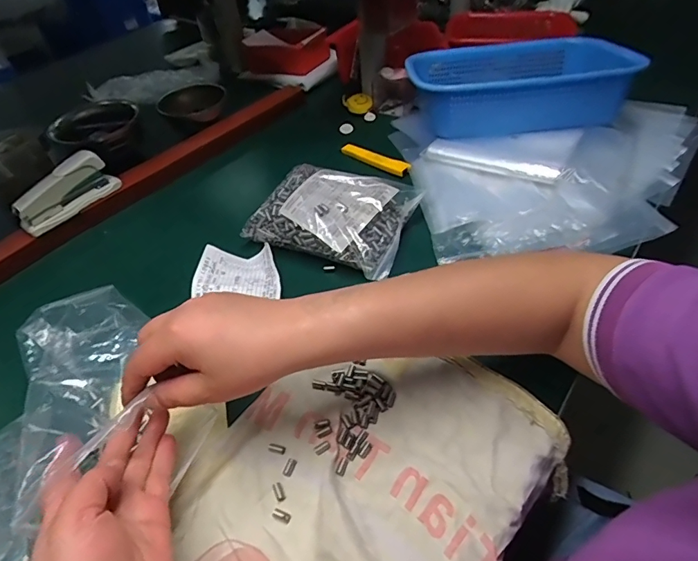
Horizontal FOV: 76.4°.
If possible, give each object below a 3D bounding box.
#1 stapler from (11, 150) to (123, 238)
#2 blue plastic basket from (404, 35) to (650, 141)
[{"bbox_3d":[-0.354,-0.112,0.555,0.030,0.055,0.122,34,58,31],"label":"stapler"},{"bbox_3d":[0.227,-0.278,0.629,0.288,0.099,0.212,7,48,13],"label":"blue plastic basket"}]

